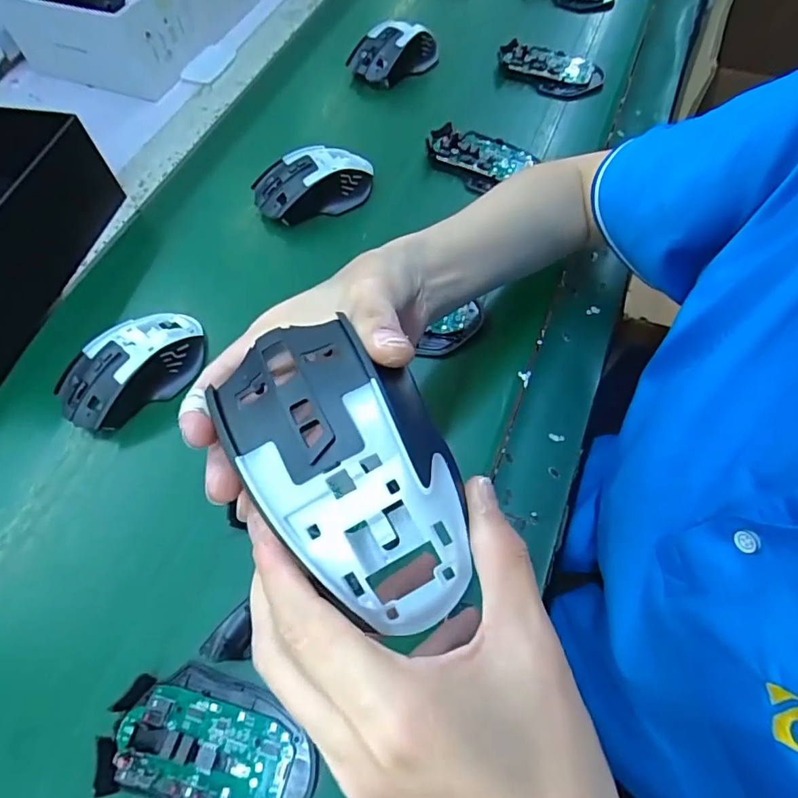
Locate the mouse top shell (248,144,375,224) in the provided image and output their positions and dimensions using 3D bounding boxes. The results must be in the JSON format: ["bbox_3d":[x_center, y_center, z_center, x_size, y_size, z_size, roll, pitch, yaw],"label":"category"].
[{"bbox_3d":[-0.079,-0.200,0.486,0.113,0.045,0.062,-15,61,-5],"label":"mouse top shell"}]

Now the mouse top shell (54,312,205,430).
[{"bbox_3d":[-0.205,-0.026,0.400,0.114,0.040,0.067,-33,64,-14],"label":"mouse top shell"}]

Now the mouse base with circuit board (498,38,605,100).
[{"bbox_3d":[0.164,-0.359,0.563,0.114,0.026,0.063,15,63,12],"label":"mouse base with circuit board"}]

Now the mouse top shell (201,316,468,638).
[{"bbox_3d":[-0.016,0.020,0.179,0.068,0.037,0.107,-28,63,-12],"label":"mouse top shell"}]

